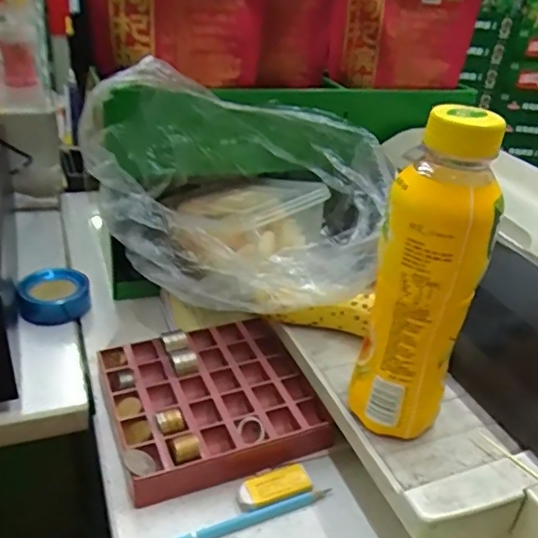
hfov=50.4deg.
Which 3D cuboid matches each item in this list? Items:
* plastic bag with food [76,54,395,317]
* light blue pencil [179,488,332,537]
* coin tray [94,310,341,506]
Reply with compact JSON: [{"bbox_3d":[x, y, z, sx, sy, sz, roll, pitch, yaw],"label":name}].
[{"bbox_3d":[-0.021,-0.085,0.507,0.219,0.165,0.182,11,31,8],"label":"plastic bag with food"},{"bbox_3d":[-0.009,0.167,0.385,0.115,0.005,0.009,-9,34,-24],"label":"light blue pencil"},{"bbox_3d":[-0.046,0.101,0.457,0.151,0.032,0.140,-9,34,-23],"label":"coin tray"}]

